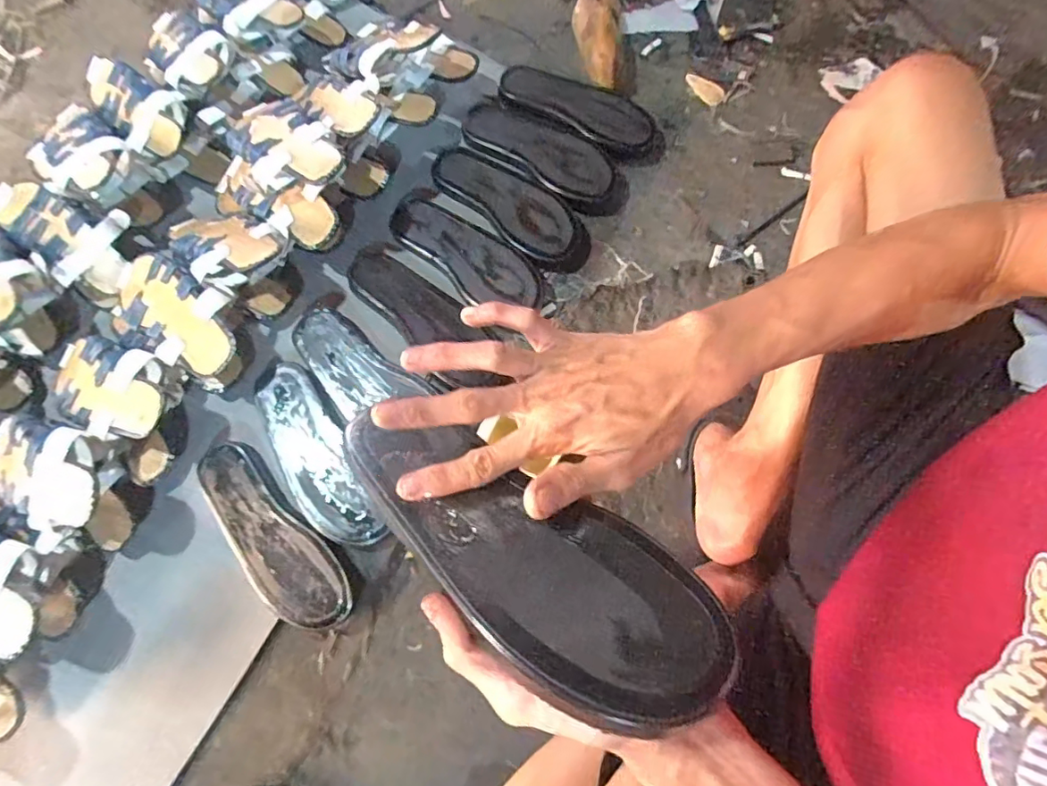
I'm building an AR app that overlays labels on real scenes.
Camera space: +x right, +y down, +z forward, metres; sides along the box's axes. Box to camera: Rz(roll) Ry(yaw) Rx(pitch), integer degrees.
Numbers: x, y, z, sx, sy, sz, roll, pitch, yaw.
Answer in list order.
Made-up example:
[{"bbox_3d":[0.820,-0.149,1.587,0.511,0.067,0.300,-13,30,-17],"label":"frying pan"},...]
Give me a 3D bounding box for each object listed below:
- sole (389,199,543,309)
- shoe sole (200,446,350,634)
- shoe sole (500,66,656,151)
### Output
[{"bbox_3d":[-0.082,-0.198,0.751,0.243,0.015,0.093,37,77,13],"label":"sole"},{"bbox_3d":[-0.303,0.171,0.627,0.094,0.022,0.251,-40,75,-11],"label":"shoe sole"},{"bbox_3d":[0.077,-0.445,0.818,0.258,0.035,0.093,22,74,9],"label":"shoe sole"}]

